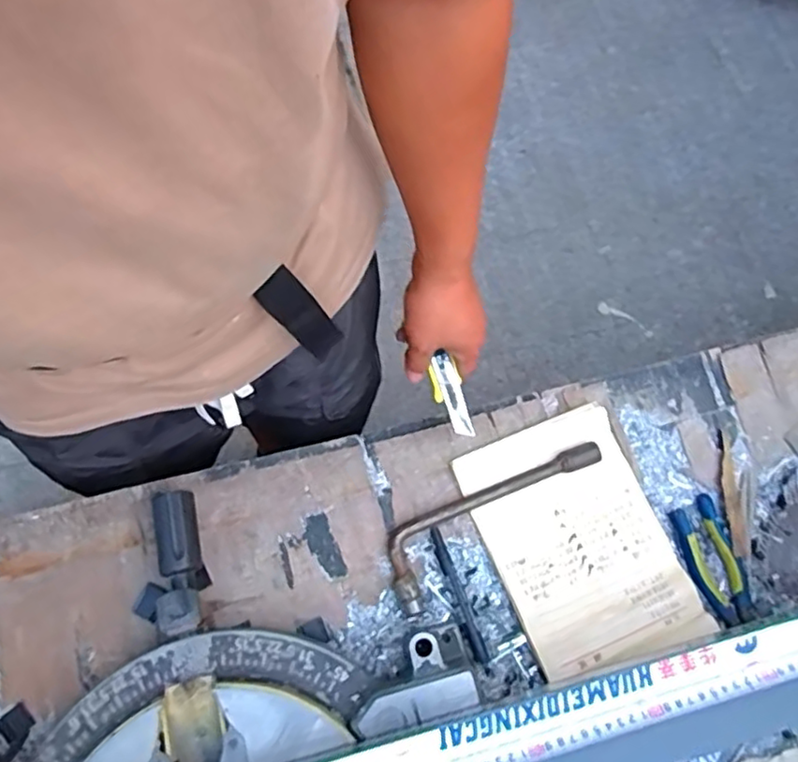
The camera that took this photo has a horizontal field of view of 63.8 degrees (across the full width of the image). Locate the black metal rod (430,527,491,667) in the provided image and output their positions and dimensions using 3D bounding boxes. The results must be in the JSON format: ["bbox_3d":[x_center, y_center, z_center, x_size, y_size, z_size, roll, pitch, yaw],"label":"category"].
[{"bbox_3d":[0.059,0.213,0.639,0.016,0.009,0.135,-19,71,-8],"label":"black metal rod"}]

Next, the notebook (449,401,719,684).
[{"bbox_3d":[0.183,0.162,0.657,0.177,0.015,0.243,-21,72,-9],"label":"notebook"}]

